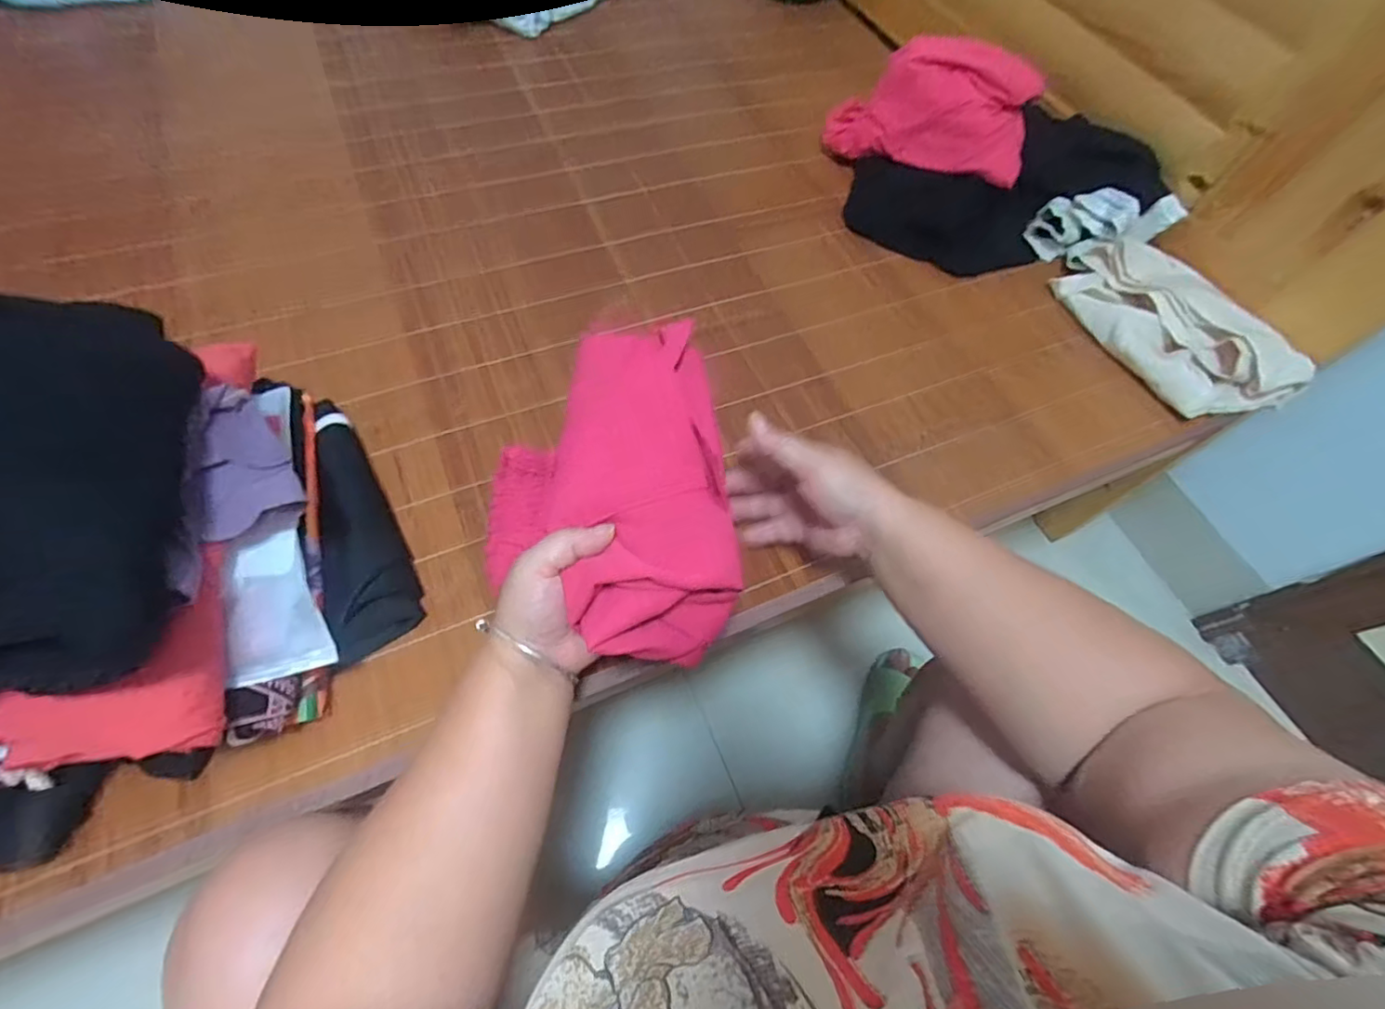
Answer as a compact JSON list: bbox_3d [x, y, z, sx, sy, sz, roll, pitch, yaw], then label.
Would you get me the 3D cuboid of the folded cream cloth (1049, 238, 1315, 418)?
[{"bbox_3d":[0.523,-0.197,0.638,0.130,0.048,0.238,-21,64,-16],"label":"folded cream cloth"}]

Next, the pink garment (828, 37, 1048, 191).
[{"bbox_3d":[0.292,-0.474,0.724,0.233,0.138,0.097,15,60,4],"label":"pink garment"}]

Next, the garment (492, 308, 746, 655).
[{"bbox_3d":[-0.061,-0.001,0.390,0.160,0.103,0.206,-5,61,-7],"label":"garment"}]

